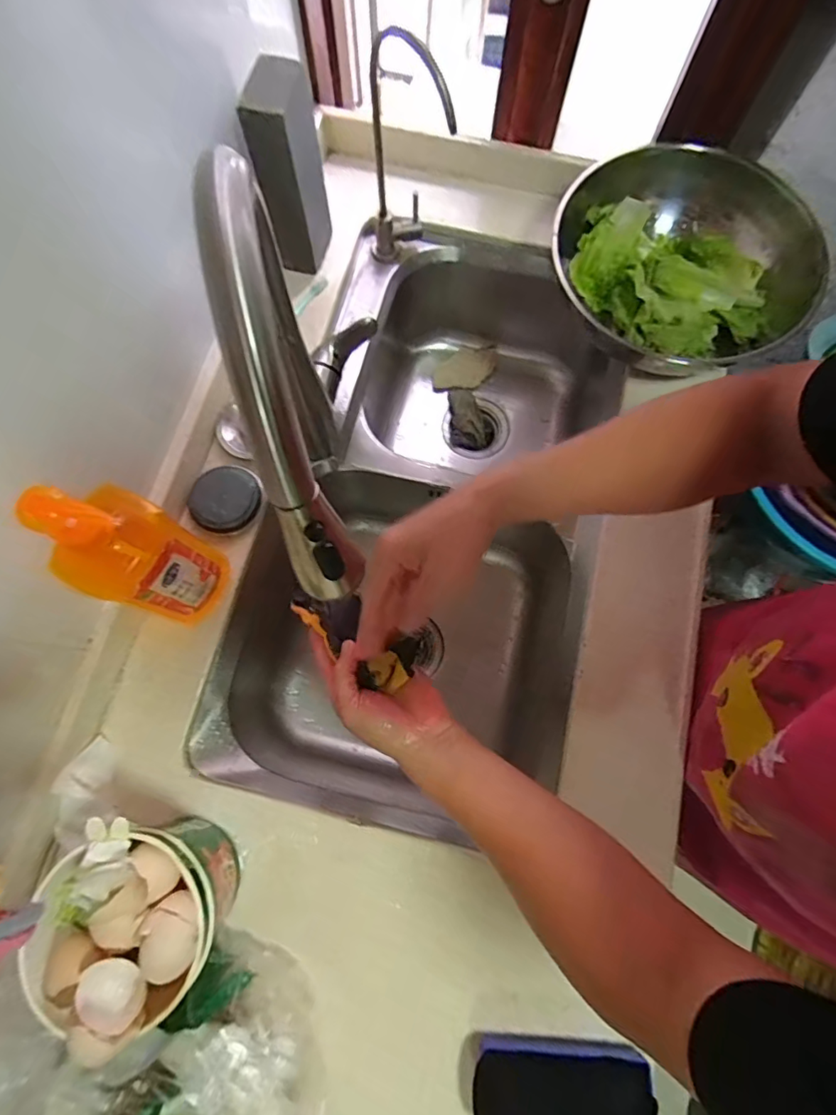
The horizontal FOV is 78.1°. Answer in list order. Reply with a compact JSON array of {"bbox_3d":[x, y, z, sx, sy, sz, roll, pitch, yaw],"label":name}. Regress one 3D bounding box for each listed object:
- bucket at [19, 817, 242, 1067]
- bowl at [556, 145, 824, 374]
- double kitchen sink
[{"bbox_3d":[-0.228,0.291,0.423,0.127,0.145,0.132,0,76,-1],"label":"bucket"},{"bbox_3d":[0.327,-0.365,0.646,0.331,0.086,0.298,-10,76,-4],"label":"bowl"},{"bbox_3d":[0.039,-0.051,0.726,0.422,0.233,0.745,14,76,3],"label":"double kitchen sink"}]

